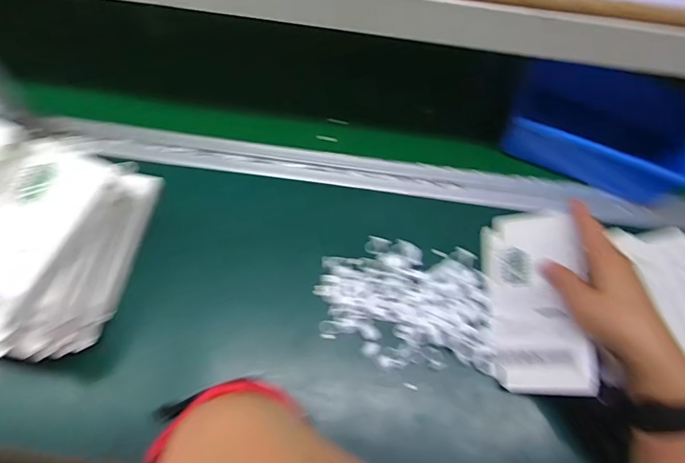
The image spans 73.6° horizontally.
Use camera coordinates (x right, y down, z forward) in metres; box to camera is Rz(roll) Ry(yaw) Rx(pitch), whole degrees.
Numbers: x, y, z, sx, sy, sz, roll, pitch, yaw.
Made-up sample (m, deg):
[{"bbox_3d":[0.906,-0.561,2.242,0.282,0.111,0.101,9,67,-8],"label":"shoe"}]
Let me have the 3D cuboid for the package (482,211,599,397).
[{"bbox_3d":[0.184,0.063,0.440,0.086,0.017,0.176,-14,58,35],"label":"package"}]

